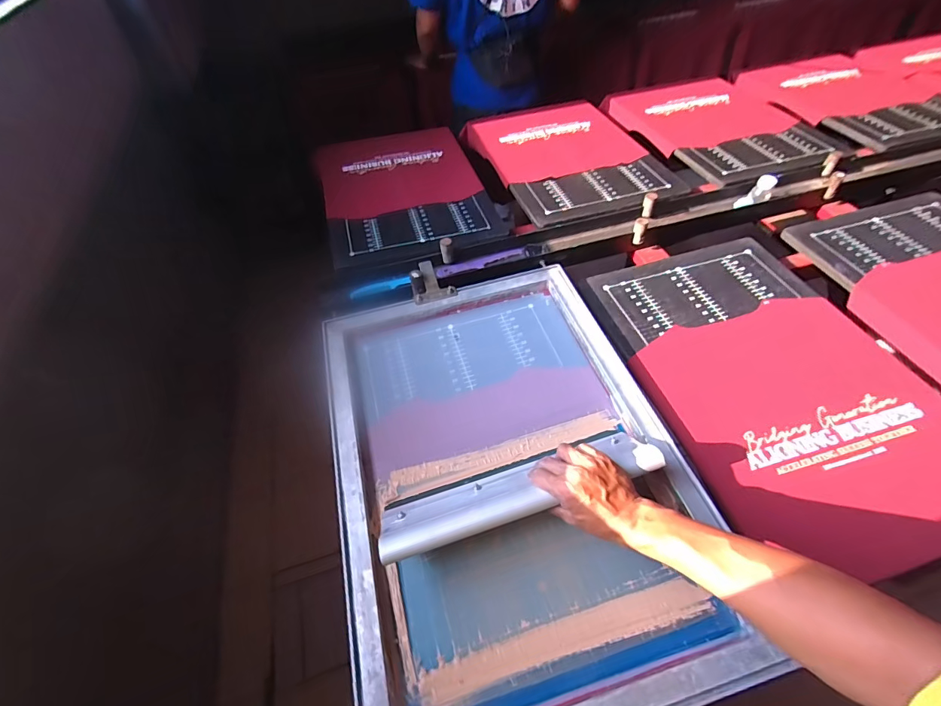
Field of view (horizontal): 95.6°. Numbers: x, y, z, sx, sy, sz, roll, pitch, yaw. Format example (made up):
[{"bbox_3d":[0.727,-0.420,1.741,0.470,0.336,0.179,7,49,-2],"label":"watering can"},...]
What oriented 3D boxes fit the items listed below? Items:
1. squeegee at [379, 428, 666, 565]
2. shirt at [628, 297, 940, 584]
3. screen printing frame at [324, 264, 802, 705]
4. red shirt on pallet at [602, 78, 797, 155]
[{"bbox_3d":[0.064,0.171,0.541,0.351,0.033,0.115,-17,13,-9],"label":"squeegee"},{"bbox_3d":[0.509,0.096,0.649,0.393,0.058,0.407,-17,56,-2],"label":"shirt"},{"bbox_3d":[0.043,0.142,0.619,0.455,0.040,0.644,-14,53,-7],"label":"screen printing frame"},{"bbox_3d":[0.658,-0.702,1.243,0.423,0.029,0.390,-17,53,-8],"label":"red shirt on pallet"}]

